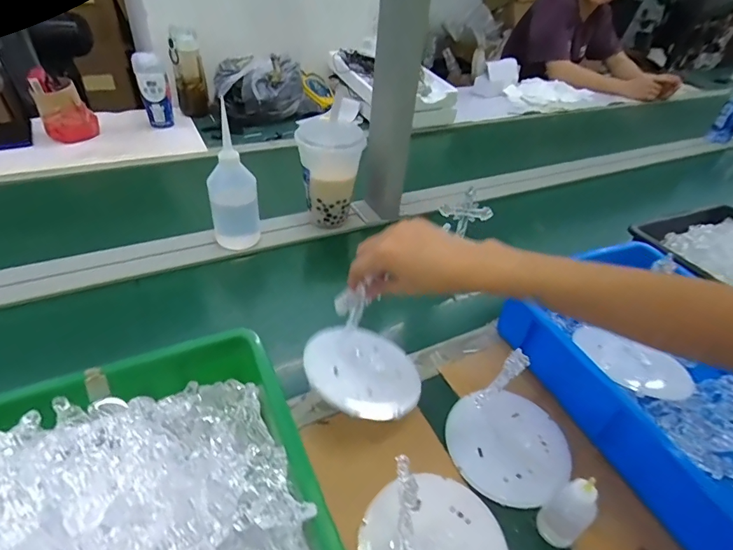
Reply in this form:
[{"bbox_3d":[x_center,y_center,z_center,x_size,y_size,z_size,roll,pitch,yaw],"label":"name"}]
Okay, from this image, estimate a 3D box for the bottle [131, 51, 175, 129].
[{"bbox_3d":[-0.509,-0.442,1.031,0.070,0.154,0.054,-14,43,-22],"label":"bottle"}]

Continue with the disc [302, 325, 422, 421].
[{"bbox_3d":[-0.002,0.102,0.462,0.122,0.007,0.119,14,36,-10],"label":"disc"}]

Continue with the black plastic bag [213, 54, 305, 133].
[{"bbox_3d":[-0.280,-0.496,1.153,0.238,0.136,0.158,-16,44,-24],"label":"black plastic bag"}]

